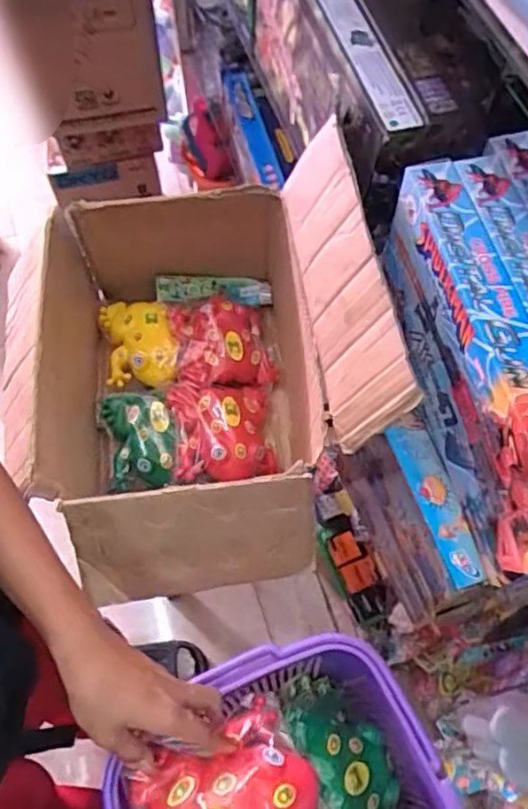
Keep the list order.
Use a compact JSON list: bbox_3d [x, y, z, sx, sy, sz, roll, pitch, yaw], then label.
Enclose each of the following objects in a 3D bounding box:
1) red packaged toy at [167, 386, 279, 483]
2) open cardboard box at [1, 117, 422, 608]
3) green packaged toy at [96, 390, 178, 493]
[{"bbox_3d":[-0.057,0.040,0.873,0.139,0.068,0.149,-7,65,-3],"label":"red packaged toy"},{"bbox_3d":[-0.093,-0.037,0.773,0.421,0.341,0.490,-10,65,-4],"label":"open cardboard box"},{"bbox_3d":[-0.176,0.048,0.873,0.105,0.038,0.152,-13,65,-6],"label":"green packaged toy"}]

